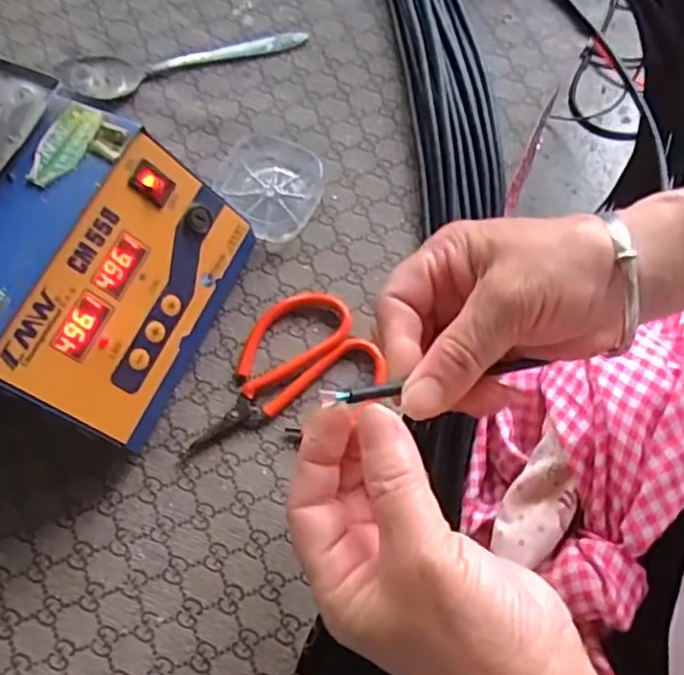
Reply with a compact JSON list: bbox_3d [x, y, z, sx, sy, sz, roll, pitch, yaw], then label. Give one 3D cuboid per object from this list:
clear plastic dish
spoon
[{"bbox_3d":[-0.045,-0.092,0.403,0.064,0.006,0.064,0,70,0],"label":"clear plastic dish"},{"bbox_3d":[-0.102,-0.179,0.433,0.157,0.011,0.033,-11,71,-4],"label":"spoon"}]

